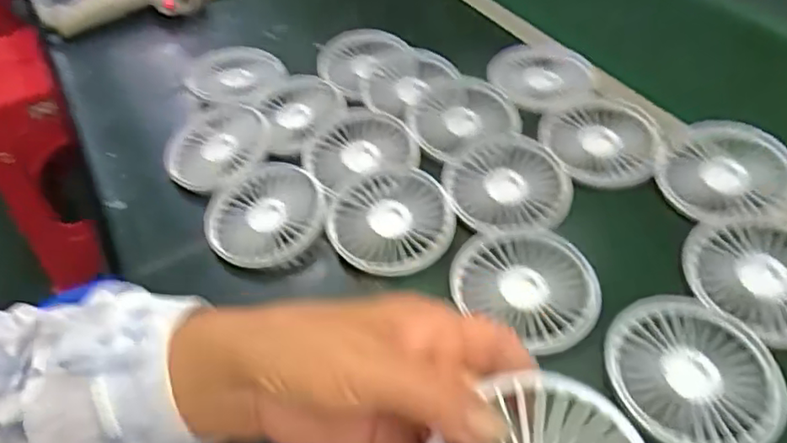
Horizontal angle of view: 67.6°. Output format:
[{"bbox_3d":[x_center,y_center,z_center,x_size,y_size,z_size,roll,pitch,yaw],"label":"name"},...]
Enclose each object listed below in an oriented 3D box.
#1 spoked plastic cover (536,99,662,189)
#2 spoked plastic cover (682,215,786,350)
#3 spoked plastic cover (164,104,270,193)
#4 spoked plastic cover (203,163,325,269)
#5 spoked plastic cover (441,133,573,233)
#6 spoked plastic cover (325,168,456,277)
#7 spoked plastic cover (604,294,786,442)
[{"bbox_3d":[0.162,-0.060,0.458,0.086,0.024,0.090,-11,48,-2],"label":"spoked plastic cover"},{"bbox_3d":[0.229,0.034,0.356,0.086,0.010,0.086,0,48,7],"label":"spoked plastic cover"},{"bbox_3d":[-0.148,-0.065,0.490,0.086,0.012,0.106,-19,49,-10],"label":"spoked plastic cover"},{"bbox_3d":[-0.094,-0.006,0.439,0.086,0.016,0.088,33,60,31],"label":"spoked plastic cover"},{"bbox_3d":[0.084,-0.027,0.436,0.087,0.020,0.087,-36,53,-23],"label":"spoked plastic cover"},{"bbox_3d":[-0.002,-0.001,0.422,0.088,0.017,0.086,-8,48,0],"label":"spoked plastic cover"},{"bbox_3d":[0.164,0.082,0.319,0.088,0.011,0.089,-9,48,-1],"label":"spoked plastic cover"}]

